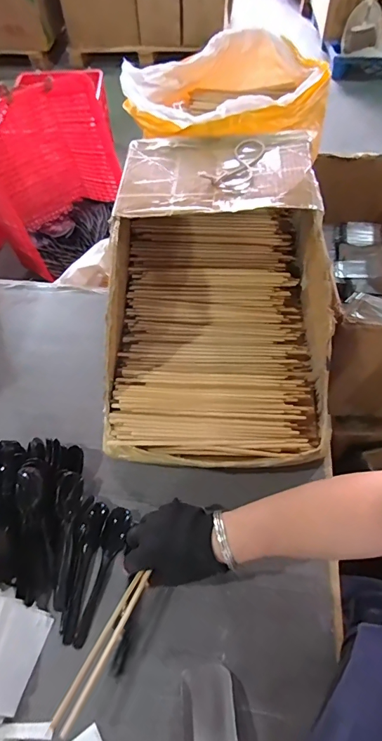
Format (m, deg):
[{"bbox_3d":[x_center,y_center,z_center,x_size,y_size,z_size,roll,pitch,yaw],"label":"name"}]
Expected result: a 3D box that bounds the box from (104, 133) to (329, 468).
[{"bbox_3d":[0.043,-0.122,0.584,0.306,0.190,0.478,2,57,2],"label":"box"}]

